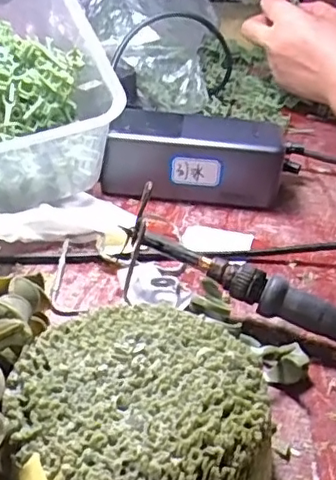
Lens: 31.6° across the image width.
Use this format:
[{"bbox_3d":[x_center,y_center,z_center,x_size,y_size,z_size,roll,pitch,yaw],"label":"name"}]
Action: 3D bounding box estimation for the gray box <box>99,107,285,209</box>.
[{"bbox_3d":[0.018,-0.061,0.443,0.129,0.052,0.047,6,33,1],"label":"gray box"}]

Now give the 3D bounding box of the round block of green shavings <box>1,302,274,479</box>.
[{"bbox_3d":[-0.011,0.075,0.237,0.095,0.046,0.098,3,33,-2],"label":"round block of green shavings"}]

